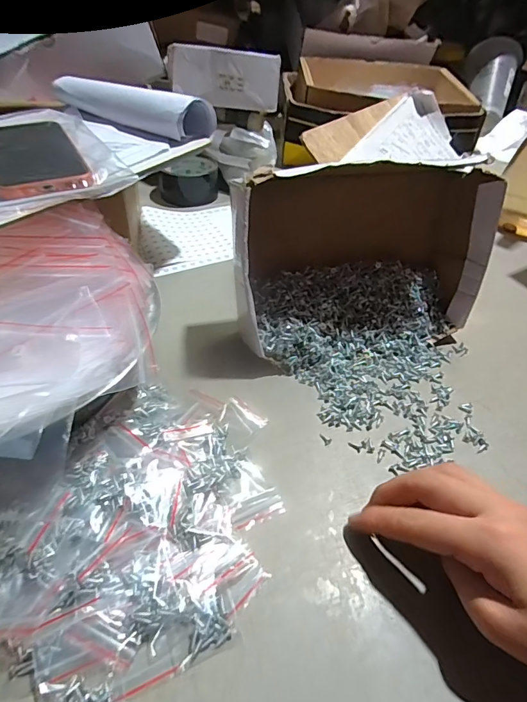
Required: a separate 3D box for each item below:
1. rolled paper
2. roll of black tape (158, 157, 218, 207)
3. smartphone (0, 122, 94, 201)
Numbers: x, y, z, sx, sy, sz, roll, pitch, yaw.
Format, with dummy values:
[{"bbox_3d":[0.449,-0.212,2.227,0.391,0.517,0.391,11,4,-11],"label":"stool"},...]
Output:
[{"bbox_3d":[-0.153,-0.285,0.484,0.196,0.036,0.057,26,48,20],"label":"rolled paper"},{"bbox_3d":[-0.115,-0.268,0.671,0.088,0.049,0.088,3,44,-2],"label":"roll of black tape"},{"bbox_3d":[-0.212,-0.182,0.390,0.075,0.008,0.157,-21,52,-20],"label":"smartphone"}]

